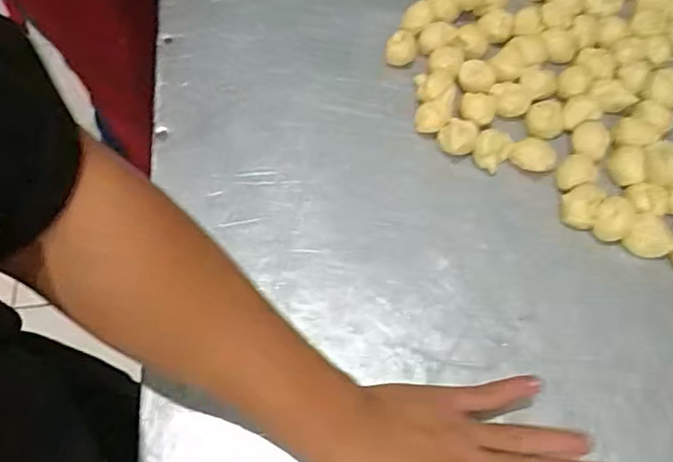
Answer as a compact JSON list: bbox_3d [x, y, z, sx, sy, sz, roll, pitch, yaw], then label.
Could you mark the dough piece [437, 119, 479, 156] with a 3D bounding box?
[{"bbox_3d":[0.101,-0.078,0.485,0.031,0.024,0.023,21,66,11],"label":"dough piece"}]

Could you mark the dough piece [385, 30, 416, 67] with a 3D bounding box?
[{"bbox_3d":[0.058,-0.165,0.525,0.026,0.027,0.021,11,64,6],"label":"dough piece"}]

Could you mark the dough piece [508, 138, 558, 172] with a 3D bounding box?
[{"bbox_3d":[0.163,-0.062,0.480,0.036,0.017,0.023,25,67,13],"label":"dough piece"}]

